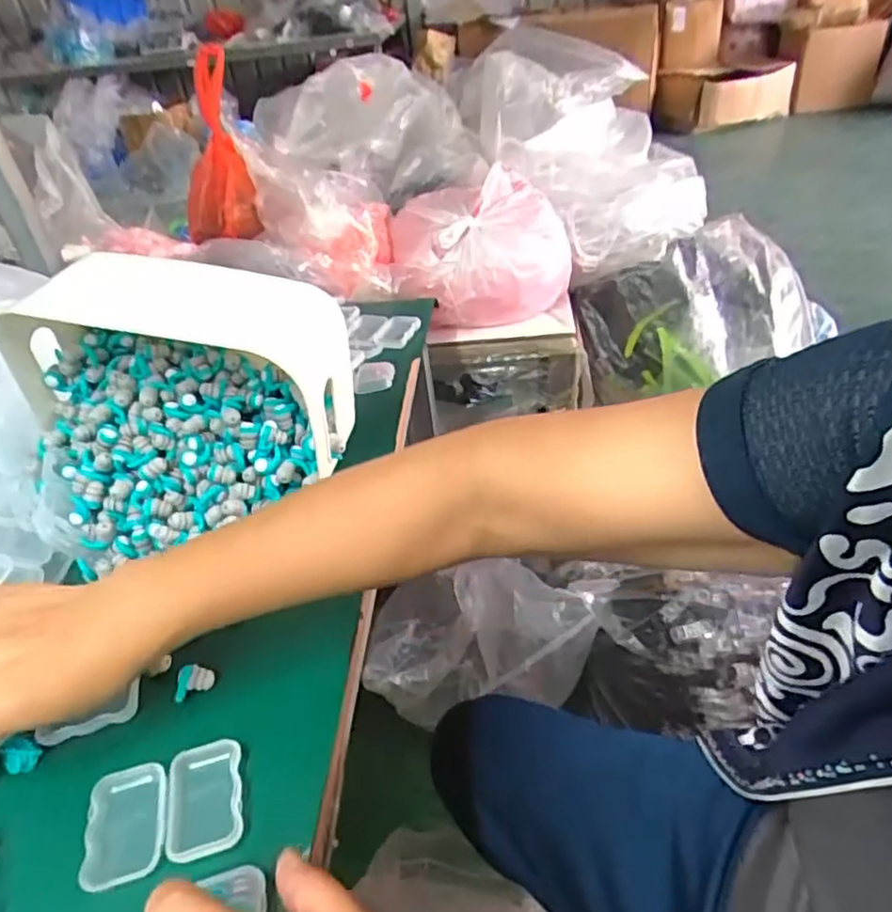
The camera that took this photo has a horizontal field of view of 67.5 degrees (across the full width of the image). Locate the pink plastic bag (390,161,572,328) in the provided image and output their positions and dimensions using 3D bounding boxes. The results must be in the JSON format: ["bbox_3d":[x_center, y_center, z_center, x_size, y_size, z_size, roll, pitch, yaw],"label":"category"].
[{"bbox_3d":[0.043,-0.272,0.865,0.219,0.135,0.192,-8,38,-1],"label":"pink plastic bag"}]

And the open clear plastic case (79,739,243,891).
[{"bbox_3d":[-0.141,0.178,0.335,0.075,0.009,0.057,-14,38,-8],"label":"open clear plastic case"}]

